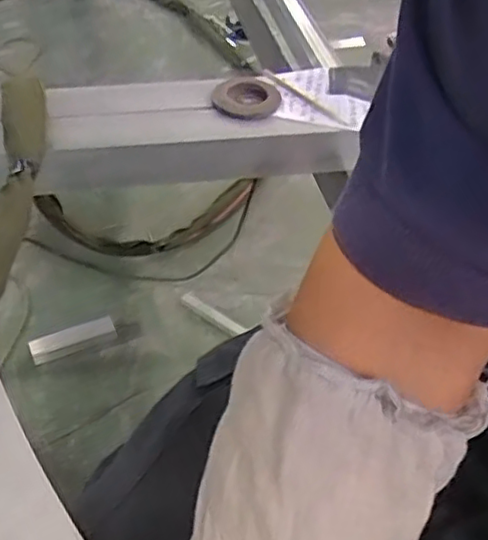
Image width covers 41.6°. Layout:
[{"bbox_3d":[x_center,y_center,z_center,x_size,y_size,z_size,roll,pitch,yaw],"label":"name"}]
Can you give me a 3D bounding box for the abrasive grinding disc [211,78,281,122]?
[{"bbox_3d":[0.003,-0.242,0.903,0.094,0.017,0.108,4,46,-1],"label":"abrasive grinding disc"}]

